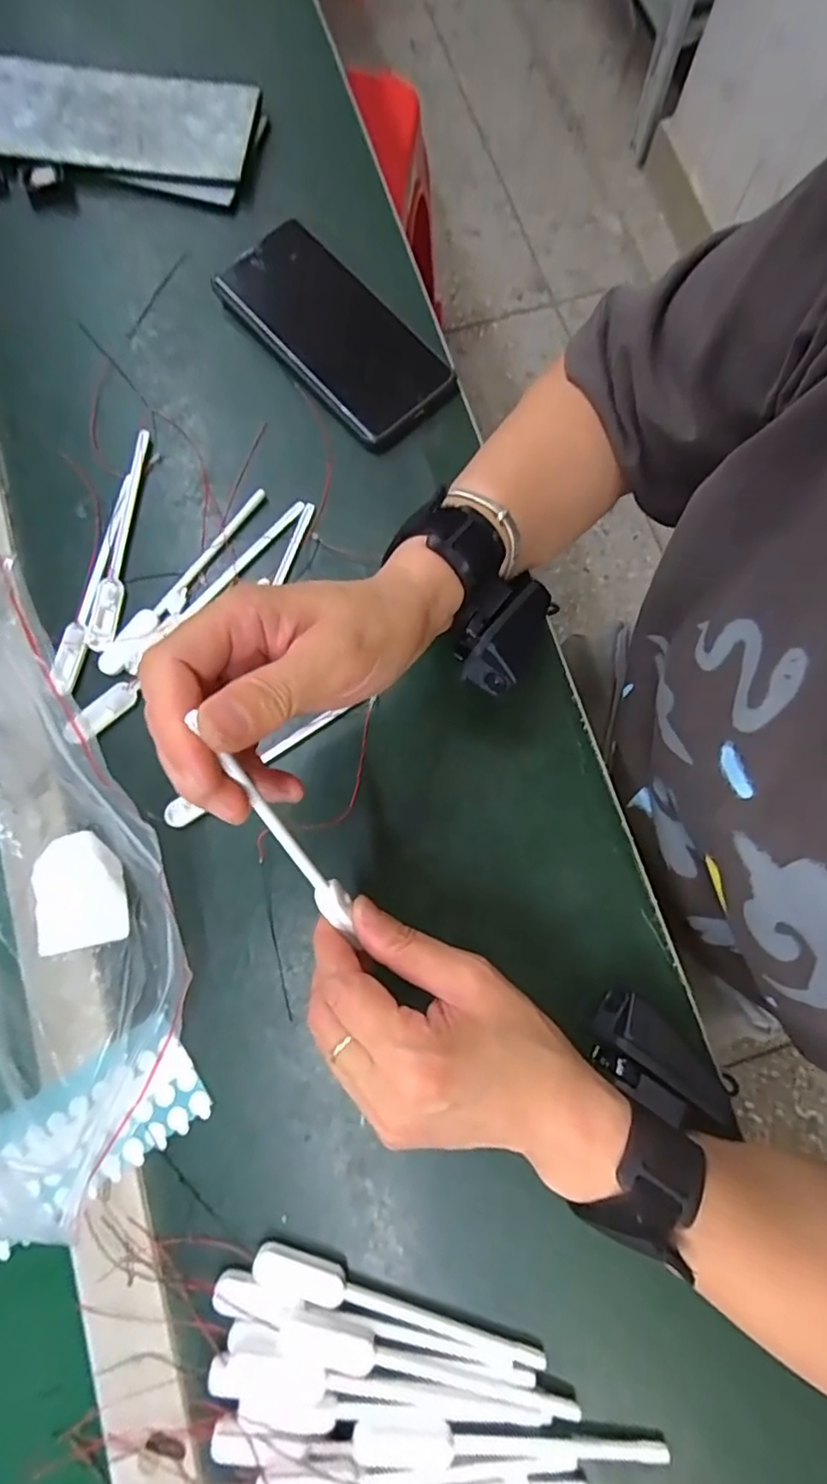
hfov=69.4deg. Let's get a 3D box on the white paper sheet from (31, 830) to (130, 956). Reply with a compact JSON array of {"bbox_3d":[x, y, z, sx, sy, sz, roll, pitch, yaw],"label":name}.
[{"bbox_3d":[-0.178,0.079,0.319,0.045,0.009,0.059,-14,80,-2],"label":"white paper sheet"}]

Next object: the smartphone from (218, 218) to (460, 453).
[{"bbox_3d":[-0.052,-0.268,0.392,0.079,0.012,0.167,-44,82,-7],"label":"smartphone"}]

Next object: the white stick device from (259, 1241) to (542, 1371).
[{"bbox_3d":[-0.007,0.275,0.289,0.144,0.008,0.015,17,80,3],"label":"white stick device"}]

